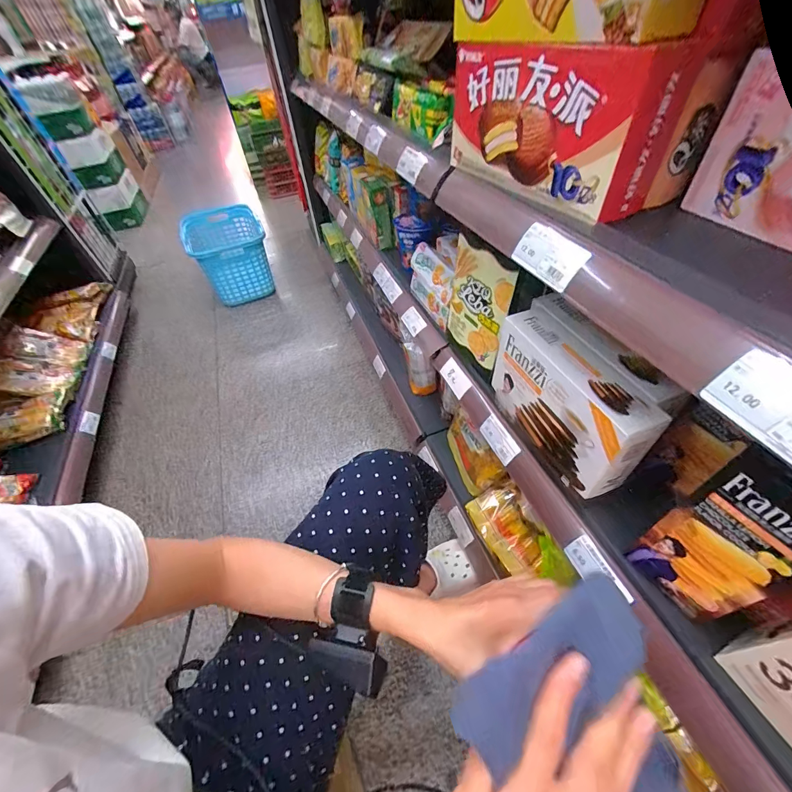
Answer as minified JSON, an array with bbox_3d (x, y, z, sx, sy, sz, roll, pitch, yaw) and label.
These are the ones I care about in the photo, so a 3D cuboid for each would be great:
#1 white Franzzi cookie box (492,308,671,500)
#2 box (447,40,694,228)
[{"bbox_3d":[0.209,0.006,0.459,0.059,0.138,0.214,-19,49,-11],"label":"white Franzzi cookie box"},{"bbox_3d":[0.144,-0.269,0.355,0.059,0.111,0.227,-22,50,-13],"label":"box"}]

